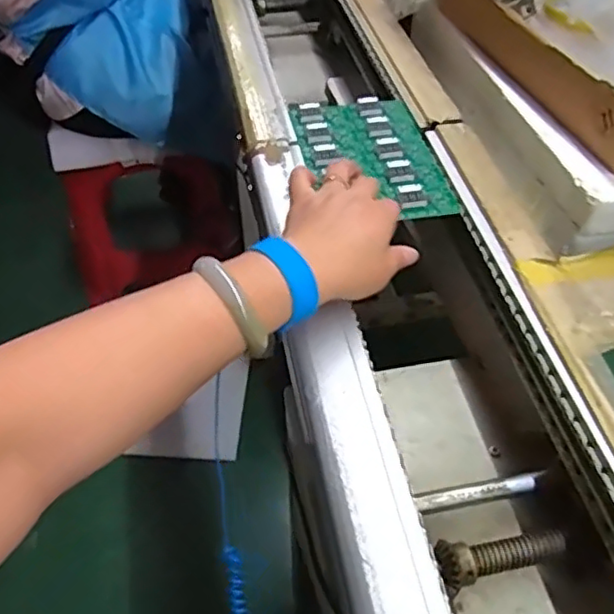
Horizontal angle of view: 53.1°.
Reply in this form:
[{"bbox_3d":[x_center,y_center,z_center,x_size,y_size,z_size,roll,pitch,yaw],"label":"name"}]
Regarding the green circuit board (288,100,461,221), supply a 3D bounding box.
[{"bbox_3d":[0.061,-0.149,0.605,0.126,0.012,0.184,-9,49,-6],"label":"green circuit board"}]

